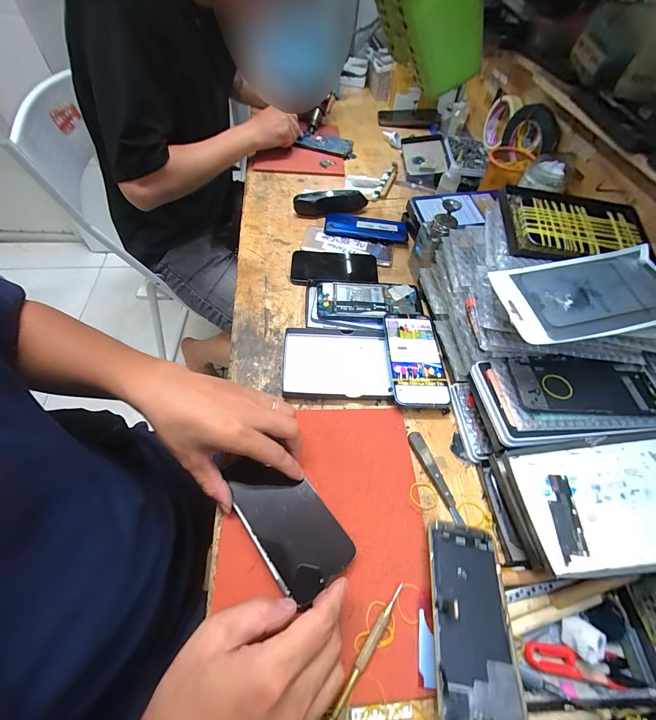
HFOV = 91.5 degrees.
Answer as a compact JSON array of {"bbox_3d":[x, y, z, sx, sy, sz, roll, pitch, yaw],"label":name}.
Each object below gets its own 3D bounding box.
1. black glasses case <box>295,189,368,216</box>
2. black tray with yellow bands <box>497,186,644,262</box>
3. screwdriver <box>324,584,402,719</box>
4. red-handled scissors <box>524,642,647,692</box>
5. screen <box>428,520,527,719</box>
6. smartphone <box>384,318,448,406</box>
[{"bbox_3d":[0.006,-0.305,0.620,0.143,0.041,0.029,-9,58,-7],"label":"black glasses case"},{"bbox_3d":[0.287,-0.154,0.365,0.161,0.028,0.095,5,56,-2],"label":"black tray with yellow bands"},{"bbox_3d":[0.033,0.243,0.267,0.009,0.013,0.111,35,60,17],"label":"screwdriver"},{"bbox_3d":[0.217,0.260,0.272,0.095,0.007,0.022,10,56,2],"label":"red-handled scissors"},{"bbox_3d":[0.122,0.218,0.272,0.067,0.007,0.142,12,48,1],"label":"screen"},{"bbox_3d":[0.117,-0.002,0.432,0.069,0.015,0.143,2,56,-4],"label":"smartphone"}]

